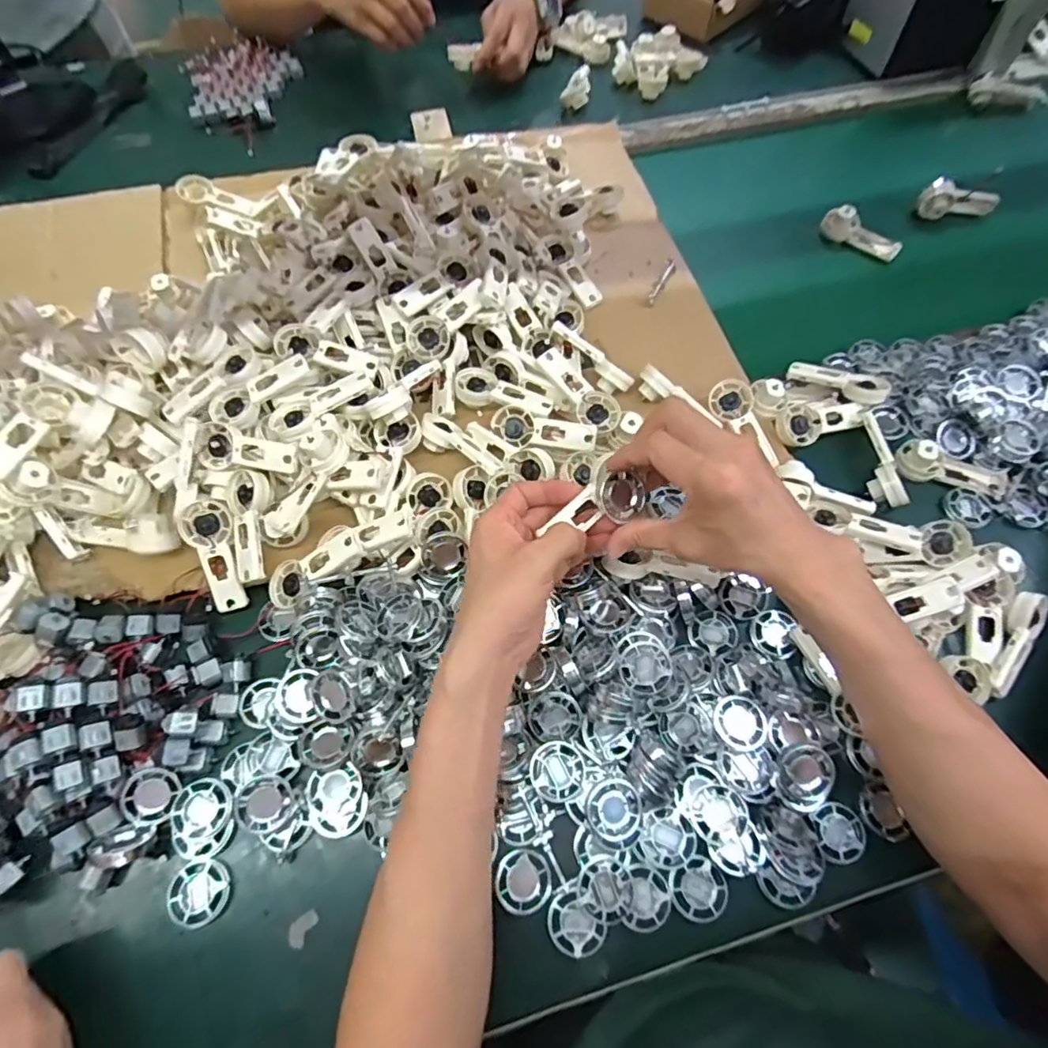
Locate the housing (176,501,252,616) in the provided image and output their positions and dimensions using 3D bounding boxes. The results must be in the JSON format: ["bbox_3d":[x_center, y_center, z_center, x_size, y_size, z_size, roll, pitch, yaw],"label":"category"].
[{"bbox_3d":[-0.258,0.027,0.496,0.039,0.014,0.094,-17,96,-8],"label":"housing"}]

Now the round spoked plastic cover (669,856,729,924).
[{"bbox_3d":[0.123,0.257,0.415,0.040,0.006,0.038,0,64,0],"label":"round spoked plastic cover"}]

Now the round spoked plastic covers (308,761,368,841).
[{"bbox_3d":[-0.136,0.204,0.433,0.040,0.013,0.045,-15,65,-7],"label":"round spoked plastic covers"}]

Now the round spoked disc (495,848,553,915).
[{"bbox_3d":[0.001,0.251,0.415,0.036,0.006,0.038,0,64,0],"label":"round spoked disc"}]

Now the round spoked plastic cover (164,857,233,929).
[{"bbox_3d":[-0.228,0.259,0.415,0.041,0.010,0.040,-26,67,-12],"label":"round spoked plastic cover"}]

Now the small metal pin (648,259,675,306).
[{"bbox_3d":[0.151,-0.267,0.648,0.013,0.006,0.070,27,69,11],"label":"small metal pin"}]

